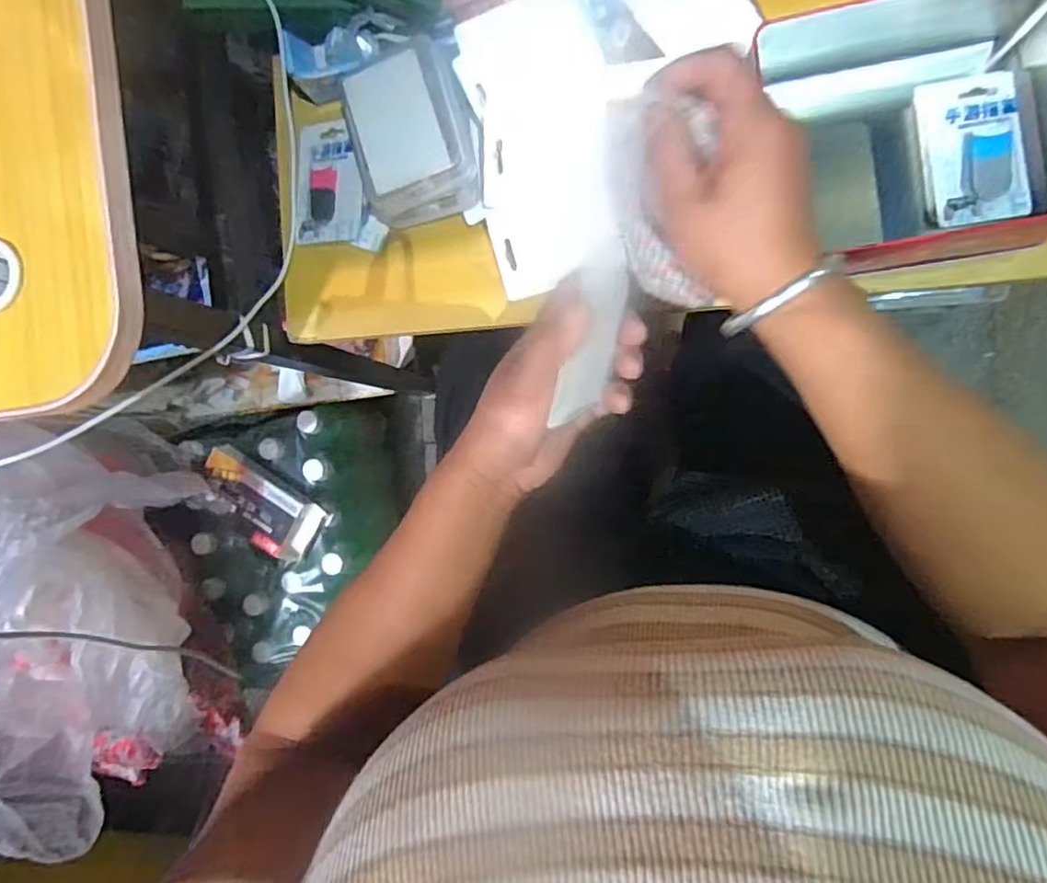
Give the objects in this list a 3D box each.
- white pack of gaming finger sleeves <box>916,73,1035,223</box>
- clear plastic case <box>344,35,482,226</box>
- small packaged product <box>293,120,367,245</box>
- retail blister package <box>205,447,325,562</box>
[{"bbox_3d":[0.314,-0.205,0.433,0.061,0.016,0.104,-10,89,8],"label":"white pack of gaming finger sleeves"},{"bbox_3d":[-0.082,-0.235,0.478,0.088,0.050,0.112,-15,88,8],"label":"clear plastic case"},{"bbox_3d":[-0.159,-0.216,0.512,0.062,0.021,0.100,7,91,8],"label":"small packaged product"},{"bbox_3d":[-0.356,0.086,0.833,0.170,0.050,0.083,33,95,7],"label":"retail blister package"}]

